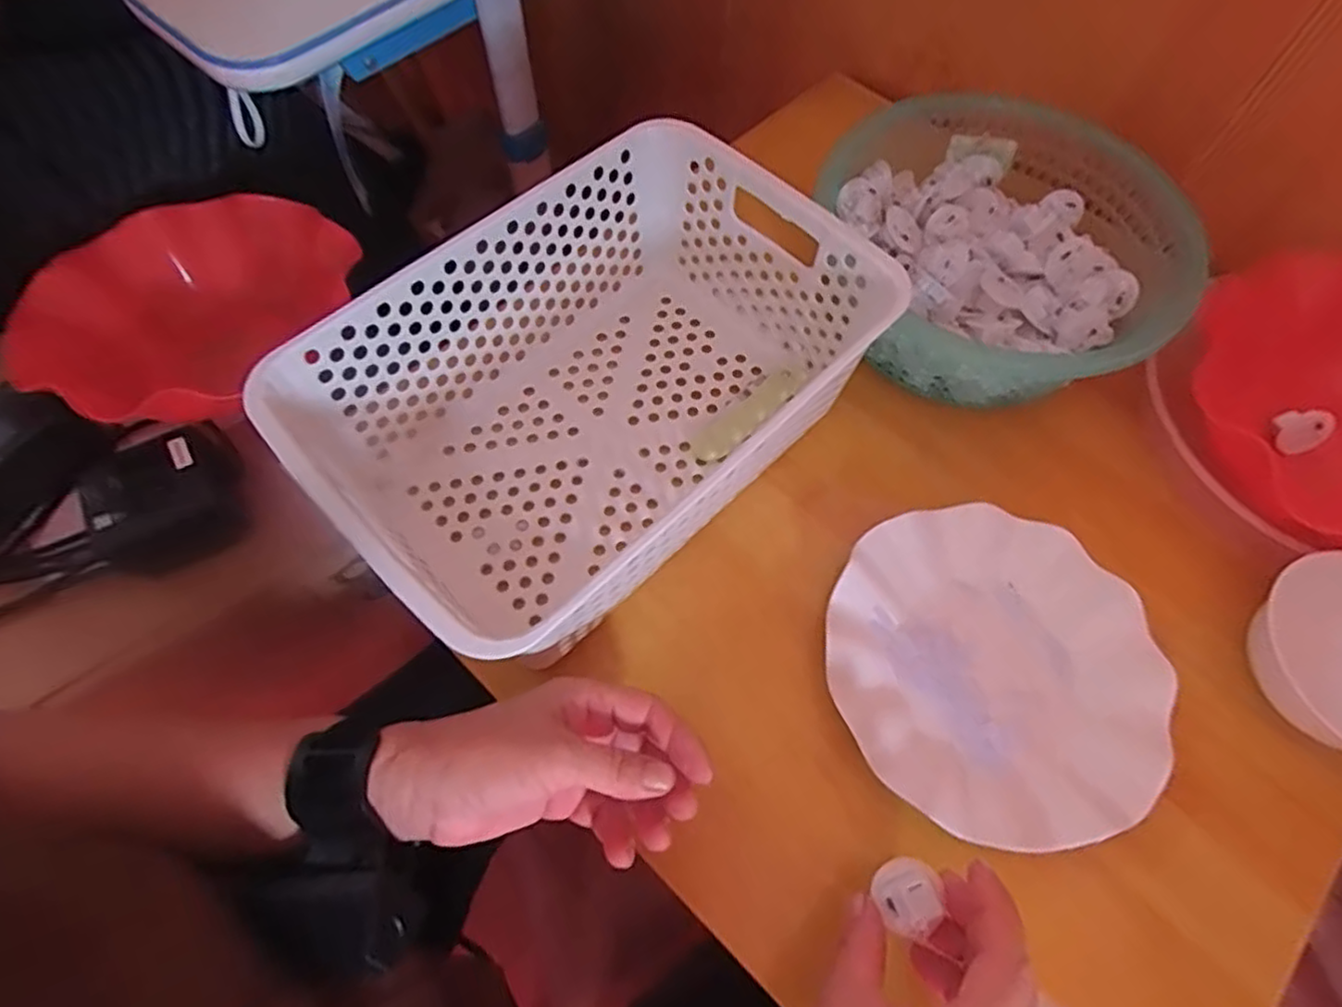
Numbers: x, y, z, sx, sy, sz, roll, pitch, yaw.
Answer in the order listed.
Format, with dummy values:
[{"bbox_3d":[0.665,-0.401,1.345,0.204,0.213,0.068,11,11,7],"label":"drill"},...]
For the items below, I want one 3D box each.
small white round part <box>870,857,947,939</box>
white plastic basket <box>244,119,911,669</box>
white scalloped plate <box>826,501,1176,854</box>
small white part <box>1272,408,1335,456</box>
[{"bbox_3d":[0.108,0.178,0.315,0.028,0.013,0.031,7,65,3],"label":"small white round part"},{"bbox_3d":[-0.041,-0.066,0.414,0.203,0.115,0.306,42,71,17],"label":"white plastic basket"},{"bbox_3d":[0.179,0.090,0.393,0.177,0.022,0.181,0,65,-1],"label":"white scalloped plate"},{"bbox_3d":[0.419,-0.049,0.463,0.028,0.021,0.028,-25,67,-12],"label":"small white part"}]

